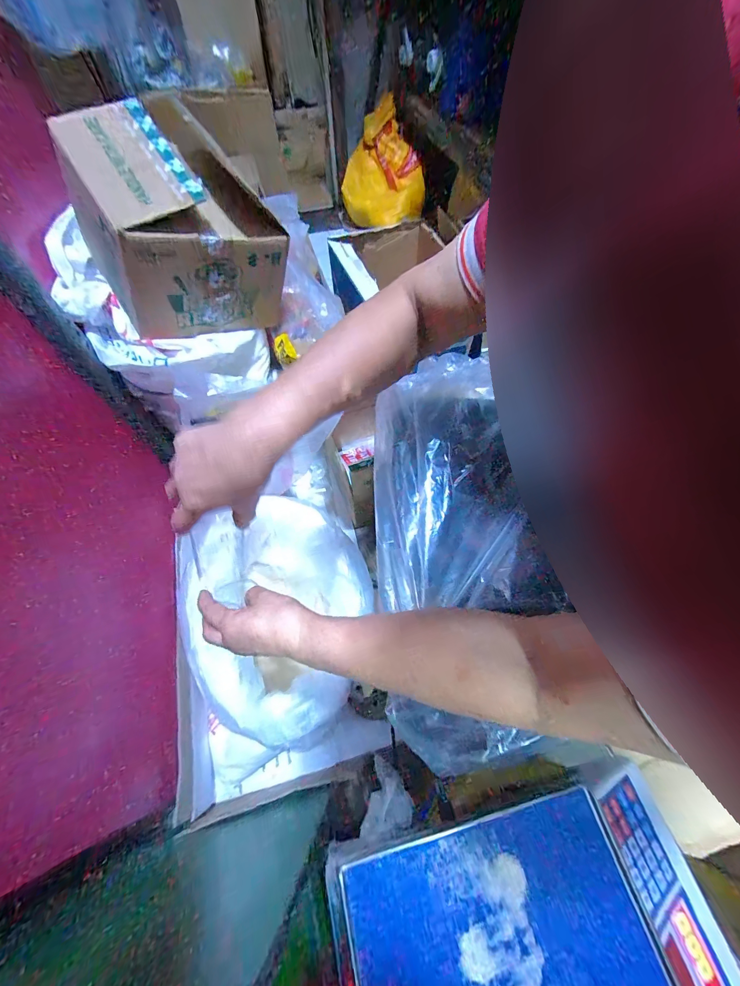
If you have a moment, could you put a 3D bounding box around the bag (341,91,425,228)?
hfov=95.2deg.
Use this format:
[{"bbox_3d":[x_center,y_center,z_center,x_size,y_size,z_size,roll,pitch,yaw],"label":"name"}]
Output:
[{"bbox_3d":[0.057,-1.351,1.454,0.356,0.352,0.333,6,61,4],"label":"bag"}]

